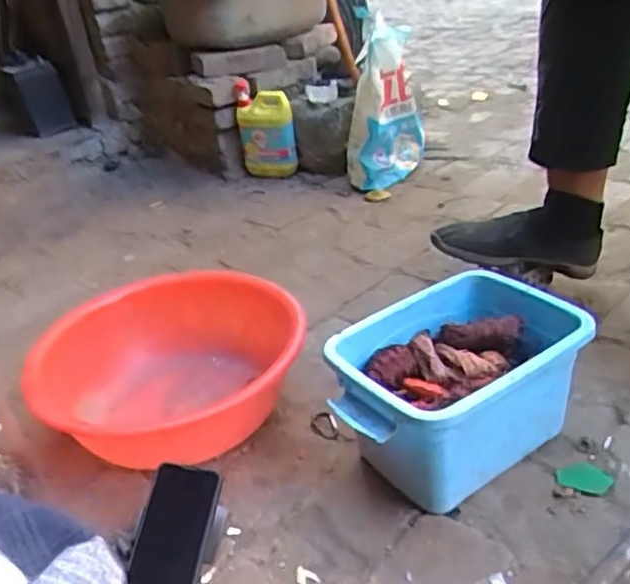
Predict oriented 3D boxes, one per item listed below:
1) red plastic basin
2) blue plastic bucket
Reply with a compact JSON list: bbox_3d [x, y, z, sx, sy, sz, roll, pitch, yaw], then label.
[{"bbox_3d":[-0.196,0.105,0.913,0.344,0.130,0.344,-7,29,4],"label":"red plastic basin"},{"bbox_3d":[0.155,0.118,0.760,0.271,0.161,0.196,-22,30,-24],"label":"blue plastic bucket"}]

